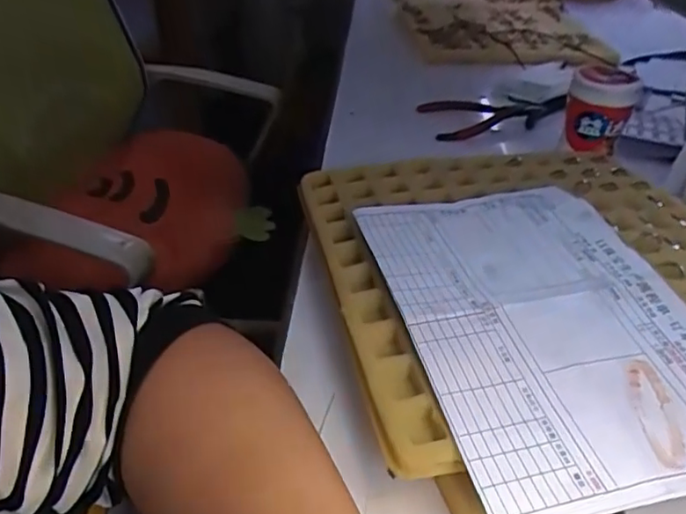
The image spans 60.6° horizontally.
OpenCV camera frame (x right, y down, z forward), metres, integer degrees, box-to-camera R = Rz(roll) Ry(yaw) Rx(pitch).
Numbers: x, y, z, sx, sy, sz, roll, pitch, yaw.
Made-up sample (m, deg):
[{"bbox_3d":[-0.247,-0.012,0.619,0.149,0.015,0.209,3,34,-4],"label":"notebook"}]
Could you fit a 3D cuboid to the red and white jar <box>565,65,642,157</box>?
[{"bbox_3d":[0.214,-0.125,0.491,0.051,0.060,0.055,19,39,21],"label":"red and white jar"}]

